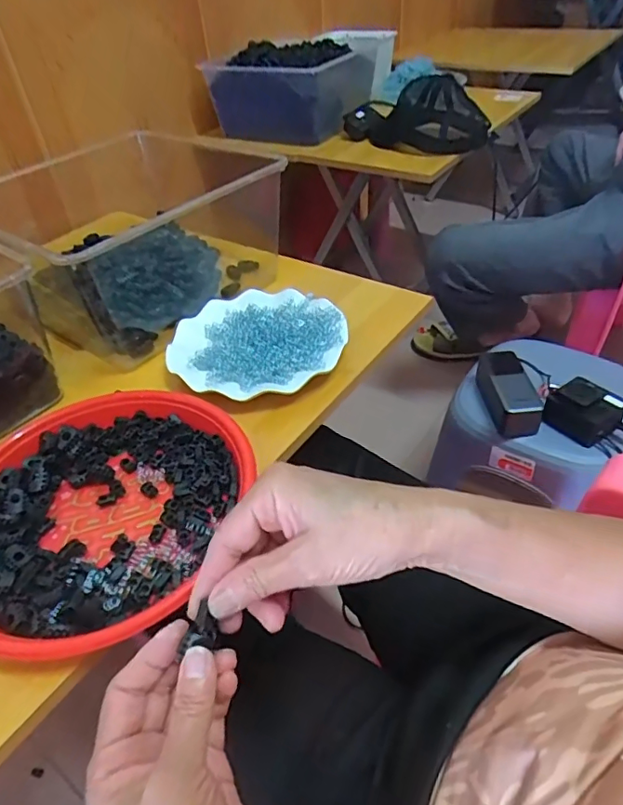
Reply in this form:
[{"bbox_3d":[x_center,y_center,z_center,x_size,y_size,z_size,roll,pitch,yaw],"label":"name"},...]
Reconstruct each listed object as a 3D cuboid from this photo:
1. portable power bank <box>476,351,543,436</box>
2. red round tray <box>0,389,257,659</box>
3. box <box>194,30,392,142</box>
[{"bbox_3d":[0.277,-0.019,0.751,0.063,0.050,0.139,-3,43,2],"label":"portable power bank"},{"bbox_3d":[-0.171,0.080,0.419,0.217,0.026,0.234,-3,43,3],"label":"red round tray"},{"bbox_3d":[-0.013,-0.706,1.162,0.302,0.158,0.384,10,45,15],"label":"box"}]

